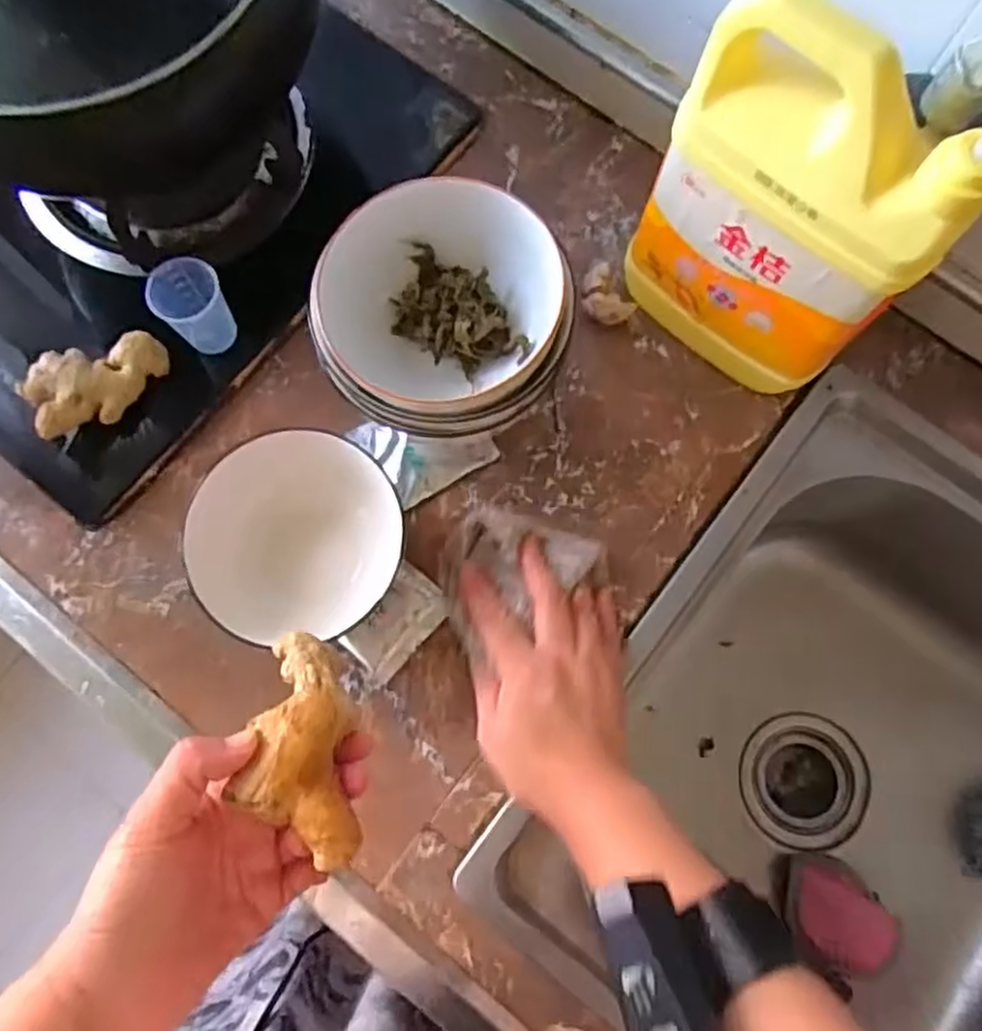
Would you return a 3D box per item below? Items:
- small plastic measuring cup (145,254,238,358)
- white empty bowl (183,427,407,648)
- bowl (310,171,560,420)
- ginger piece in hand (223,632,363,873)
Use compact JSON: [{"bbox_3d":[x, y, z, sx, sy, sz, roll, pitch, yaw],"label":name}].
[{"bbox_3d":[-0.192,-0.135,0.481,0.034,0.062,0.041,43,80,9],"label":"small plastic measuring cup"},{"bbox_3d":[-0.117,0.010,0.453,0.118,0.063,0.122,0,77,-1],"label":"white empty bowl"},{"bbox_3d":[-0.029,-0.116,0.441,0.131,0.078,0.130,0,77,-1],"label":"bowl"},{"bbox_3d":[-0.083,0.098,0.317,0.044,0.023,0.096,-8,60,-3],"label":"ginger piece in hand"}]

